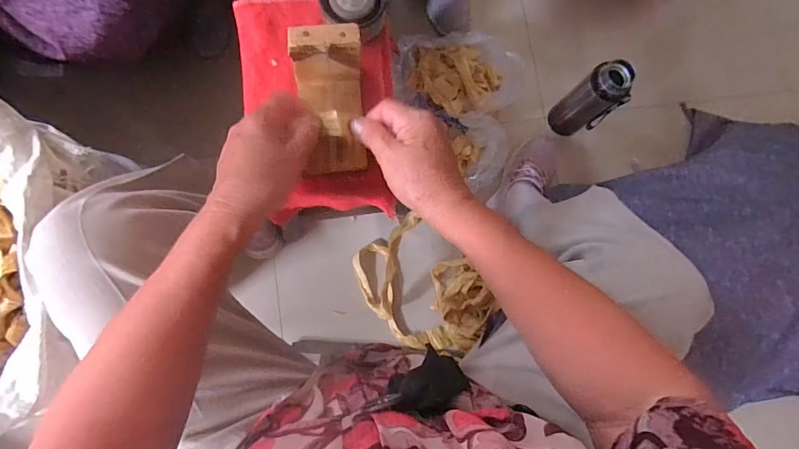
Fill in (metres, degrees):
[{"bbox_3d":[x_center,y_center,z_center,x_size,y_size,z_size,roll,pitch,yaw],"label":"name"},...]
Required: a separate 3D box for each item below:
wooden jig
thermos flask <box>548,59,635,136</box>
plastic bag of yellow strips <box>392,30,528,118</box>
[{"bbox_3d":[-0.061,-0.106,0.373,0.057,0.075,0.103,-4,82,-5],"label":"wooden jig"},{"bbox_3d":[0.353,-0.224,0.792,0.069,0.190,0.082,-44,87,-9],"label":"thermos flask"},{"bbox_3d":[0.113,-0.290,0.819,0.242,0.089,0.150,9,81,-3],"label":"plastic bag of yellow strips"}]

